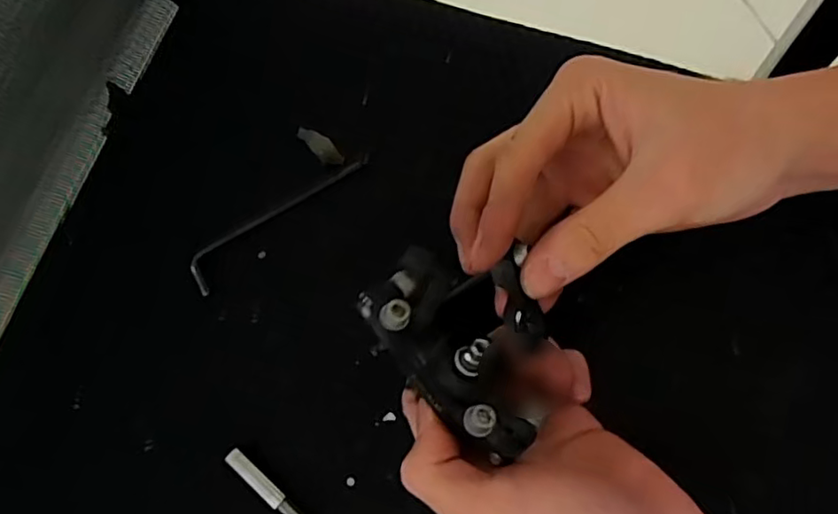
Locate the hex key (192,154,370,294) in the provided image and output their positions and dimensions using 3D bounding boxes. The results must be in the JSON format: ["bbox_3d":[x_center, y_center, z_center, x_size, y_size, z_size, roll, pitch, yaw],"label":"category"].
[{"bbox_3d":[-0.076,-0.023,0.323,0.111,0.008,0.021,-40,80,-7],"label":"hex key"}]

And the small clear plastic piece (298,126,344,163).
[{"bbox_3d":[-0.053,-0.060,0.330,0.011,0.006,0.028,-43,81,-8],"label":"small clear plastic piece"}]

